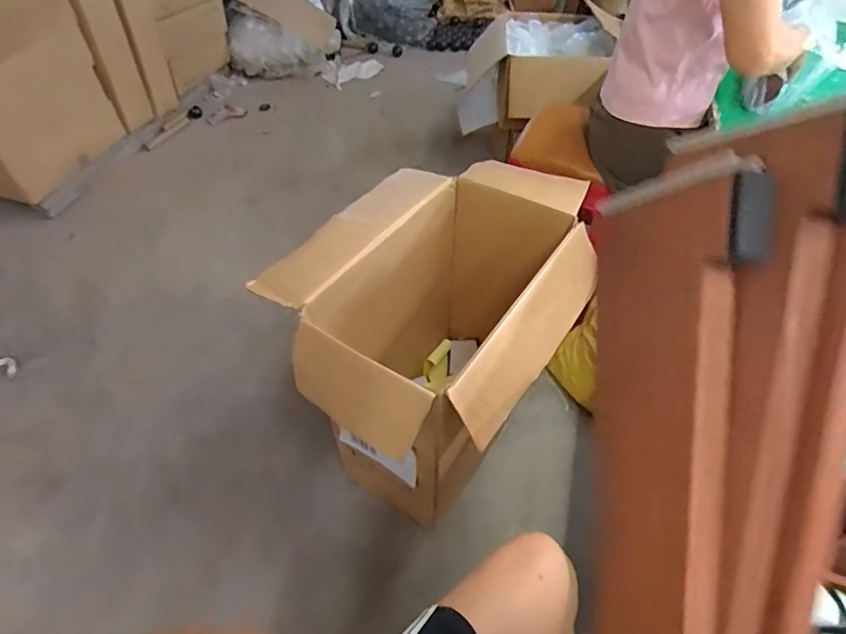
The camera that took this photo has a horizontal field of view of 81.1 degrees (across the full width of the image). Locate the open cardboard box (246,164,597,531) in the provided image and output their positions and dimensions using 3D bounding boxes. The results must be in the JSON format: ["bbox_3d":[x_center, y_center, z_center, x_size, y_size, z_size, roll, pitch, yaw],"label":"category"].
[{"bbox_3d":[0.034,0.038,1.017,0.450,0.514,0.615,27,54,21],"label":"open cardboard box"}]

